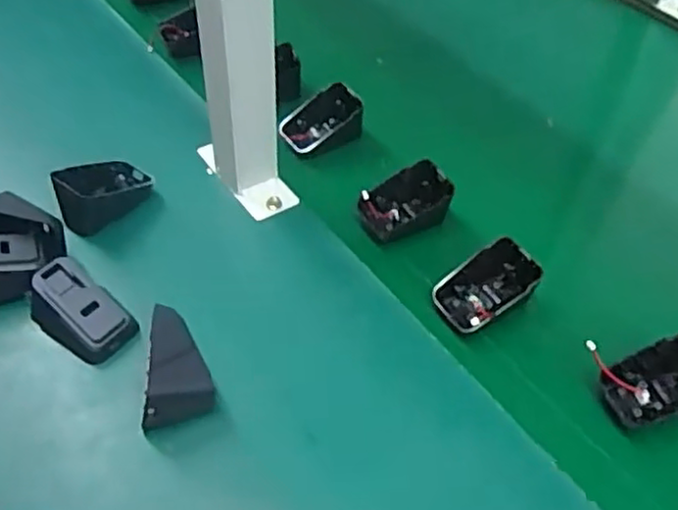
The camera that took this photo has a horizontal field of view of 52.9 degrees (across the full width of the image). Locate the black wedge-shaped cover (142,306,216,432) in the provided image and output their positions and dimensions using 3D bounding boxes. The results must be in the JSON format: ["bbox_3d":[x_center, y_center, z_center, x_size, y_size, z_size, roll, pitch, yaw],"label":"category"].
[{"bbox_3d":[-0.107,0.070,0.429,0.043,0.051,0.063,-16,51,-15],"label":"black wedge-shaped cover"}]

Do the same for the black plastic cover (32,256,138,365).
[{"bbox_3d":[-0.176,0.037,0.455,0.071,0.040,0.045,29,54,22],"label":"black plastic cover"}]

